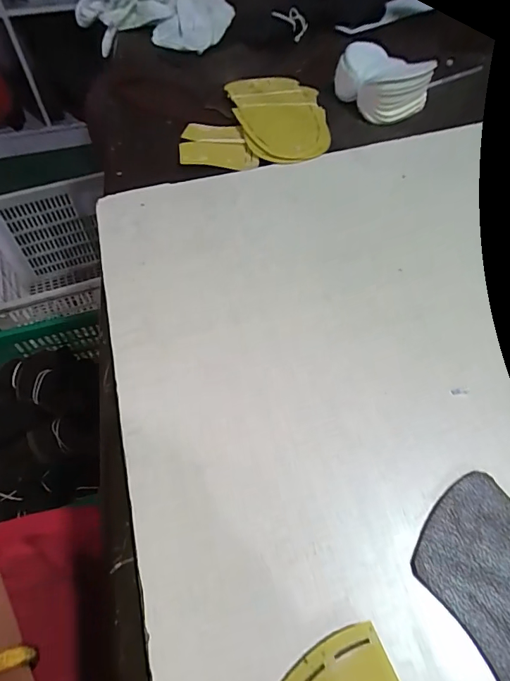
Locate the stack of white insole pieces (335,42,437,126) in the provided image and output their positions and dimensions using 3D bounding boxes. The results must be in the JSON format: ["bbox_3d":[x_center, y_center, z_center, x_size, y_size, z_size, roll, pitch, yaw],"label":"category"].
[{"bbox_3d":[0.151,-0.308,0.502,0.111,0.043,0.096,13,55,10],"label":"stack of white insole pieces"}]

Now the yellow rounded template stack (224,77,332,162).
[{"bbox_3d":[0.030,-0.254,0.480,0.106,0.017,0.166,-6,54,-3],"label":"yellow rounded template stack"}]

